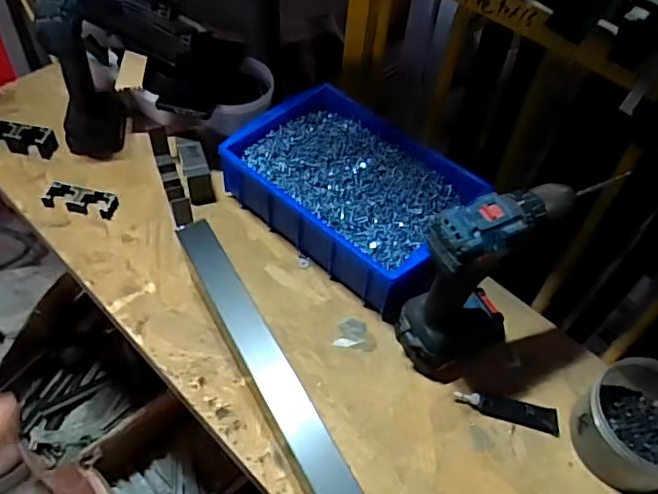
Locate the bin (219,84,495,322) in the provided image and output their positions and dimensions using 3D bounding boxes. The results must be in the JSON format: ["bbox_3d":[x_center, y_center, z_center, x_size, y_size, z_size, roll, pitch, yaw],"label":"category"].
[{"bbox_3d":[0.036,-0.074,0.756,0.298,0.078,0.210,38,59,22],"label":"bin"}]

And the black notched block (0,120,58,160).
[{"bbox_3d":[-0.454,-0.157,0.817,0.141,0.031,0.034,10,53,3],"label":"black notched block"}]

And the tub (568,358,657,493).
[{"bbox_3d":[0.318,0.177,0.593,0.125,0.070,0.115,2,53,-3],"label":"tub"}]

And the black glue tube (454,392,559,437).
[{"bbox_3d":[0.191,0.174,0.620,0.107,0.013,0.025,12,53,4],"label":"black glue tube"}]

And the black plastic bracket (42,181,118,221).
[{"bbox_3d":[-0.324,-0.061,0.763,0.089,0.019,0.036,8,53,1],"label":"black plastic bracket"}]

